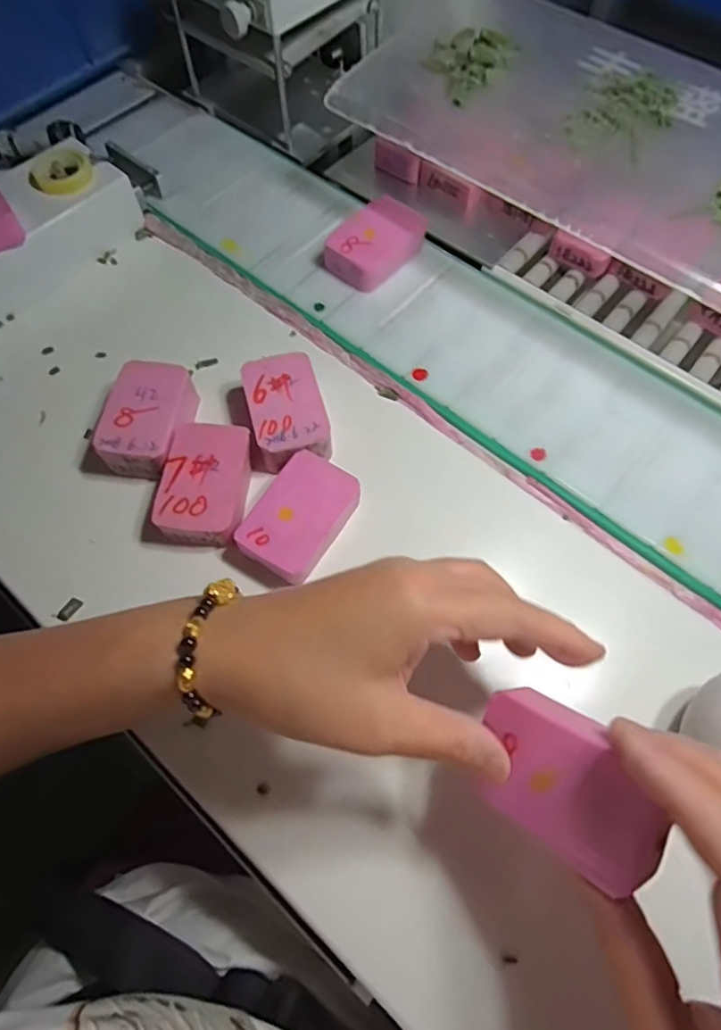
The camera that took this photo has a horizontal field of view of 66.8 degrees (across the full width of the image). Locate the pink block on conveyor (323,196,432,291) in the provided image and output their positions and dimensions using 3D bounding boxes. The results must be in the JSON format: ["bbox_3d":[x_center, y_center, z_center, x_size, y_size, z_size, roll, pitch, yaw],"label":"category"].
[{"bbox_3d":[0.012,-0.203,0.406,0.068,0.030,0.042,-43,73,-14],"label":"pink block on conveyor"}]

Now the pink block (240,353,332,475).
[{"bbox_3d":[-0.048,-0.063,0.352,0.050,0.031,0.069,-13,68,-4],"label":"pink block"}]

